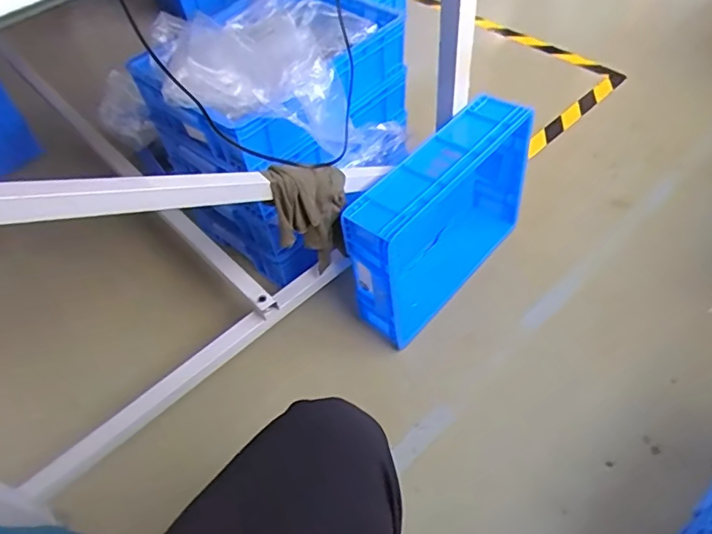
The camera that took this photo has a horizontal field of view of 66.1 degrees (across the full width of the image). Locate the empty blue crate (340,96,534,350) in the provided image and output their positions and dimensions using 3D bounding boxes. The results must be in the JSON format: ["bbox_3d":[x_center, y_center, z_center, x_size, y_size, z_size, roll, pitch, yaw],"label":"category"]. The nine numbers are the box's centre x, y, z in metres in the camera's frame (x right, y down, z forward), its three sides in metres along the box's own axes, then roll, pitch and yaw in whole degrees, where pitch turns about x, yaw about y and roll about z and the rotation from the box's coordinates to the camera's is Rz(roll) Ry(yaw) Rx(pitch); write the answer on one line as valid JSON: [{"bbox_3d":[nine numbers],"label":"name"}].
[{"bbox_3d":[0.157,-0.086,1.010,0.129,0.298,0.401,31,61,26],"label":"empty blue crate"}]

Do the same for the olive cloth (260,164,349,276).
[{"bbox_3d":[-0.066,-0.080,0.867,0.124,0.212,0.055,-20,53,-10],"label":"olive cloth"}]

